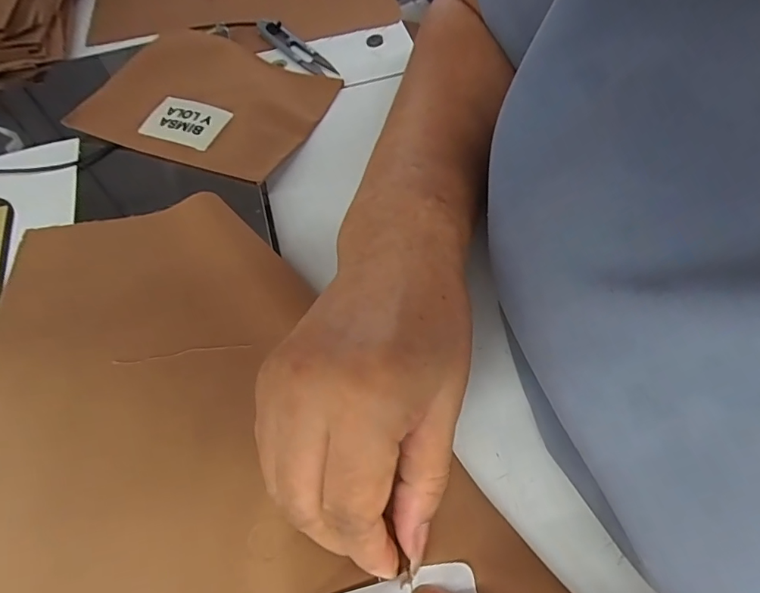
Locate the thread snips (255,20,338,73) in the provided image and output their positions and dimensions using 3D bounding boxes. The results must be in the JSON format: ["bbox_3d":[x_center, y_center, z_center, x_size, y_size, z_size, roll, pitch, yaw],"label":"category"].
[{"bbox_3d":[-0.076,-0.226,0.432,0.019,0.007,0.100,-41,64,-17],"label":"thread snips"}]

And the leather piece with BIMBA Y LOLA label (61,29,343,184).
[{"bbox_3d":[-0.145,-0.164,0.383,0.193,0.016,0.145,19,59,9],"label":"leather piece with BIMBA Y LOLA label"}]

